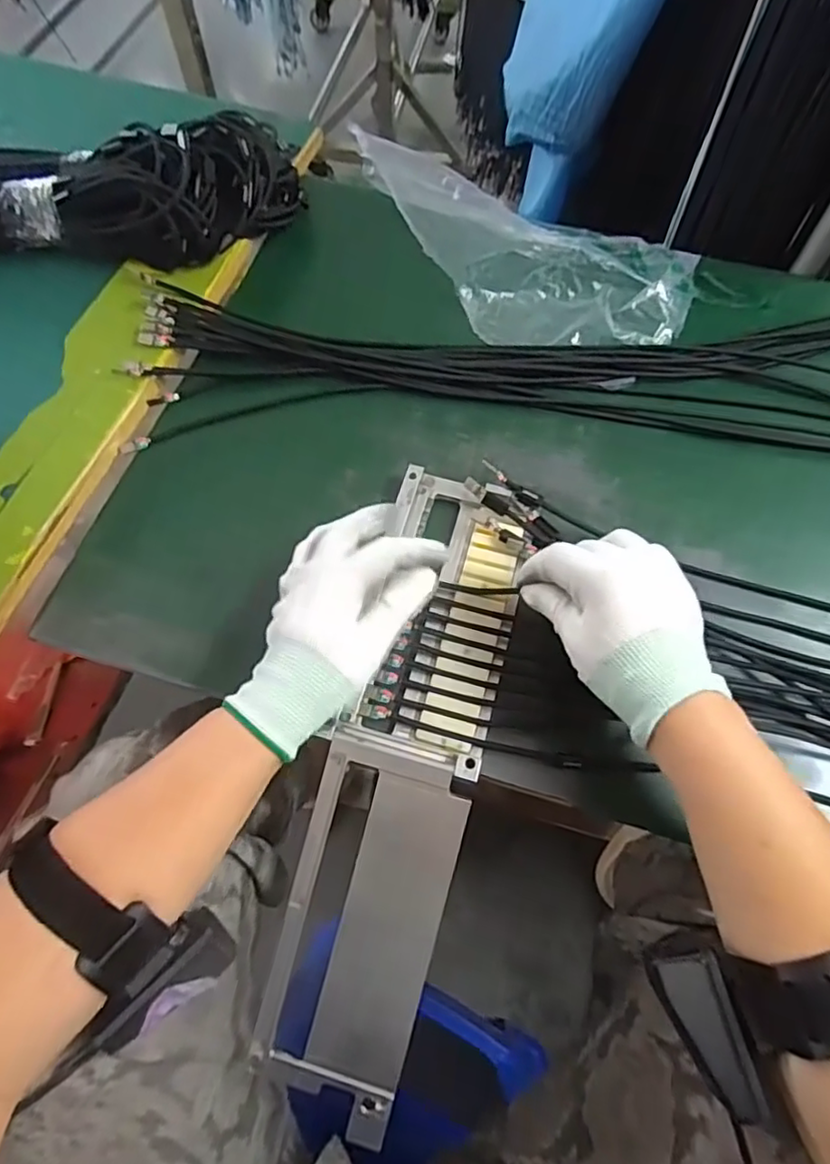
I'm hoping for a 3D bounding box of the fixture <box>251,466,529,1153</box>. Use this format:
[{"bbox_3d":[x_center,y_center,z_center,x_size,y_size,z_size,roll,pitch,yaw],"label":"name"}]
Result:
[{"bbox_3d":[-0.008,0.111,0.381,0.093,0.044,0.387,14,76,5],"label":"fixture"}]

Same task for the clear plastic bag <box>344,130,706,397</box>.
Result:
[{"bbox_3d":[0.093,-0.298,0.532,0.302,0.067,0.172,31,68,13],"label":"clear plastic bag"}]

